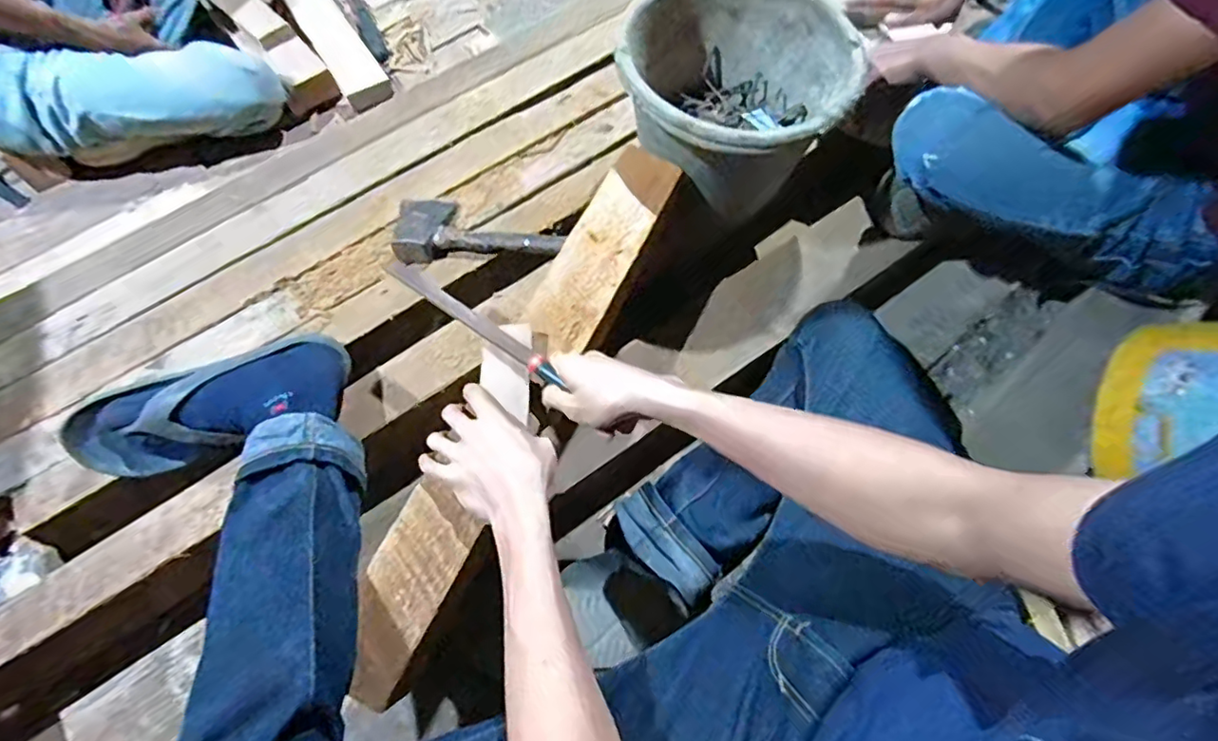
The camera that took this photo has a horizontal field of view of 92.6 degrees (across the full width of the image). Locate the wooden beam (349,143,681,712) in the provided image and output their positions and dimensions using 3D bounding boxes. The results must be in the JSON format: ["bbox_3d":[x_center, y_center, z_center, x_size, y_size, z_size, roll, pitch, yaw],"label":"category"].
[{"bbox_3d":[-0.077,0.006,0.604,0.088,0.050,0.638,22,66,15],"label":"wooden beam"}]

